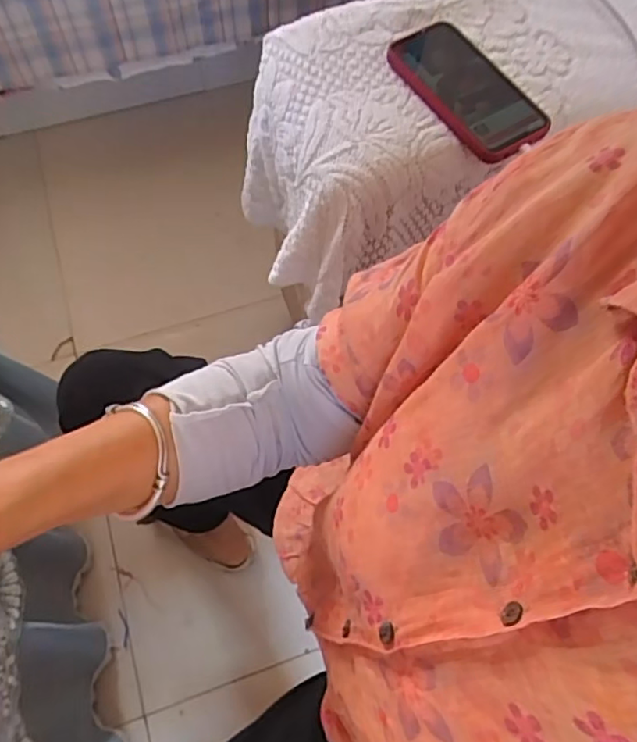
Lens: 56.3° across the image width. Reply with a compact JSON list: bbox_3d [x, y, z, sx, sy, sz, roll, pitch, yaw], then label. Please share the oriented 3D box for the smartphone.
[{"bbox_3d":[0.143,-0.275,0.573,0.088,0.012,0.174,-30,68,-14],"label":"smartphone"}]

